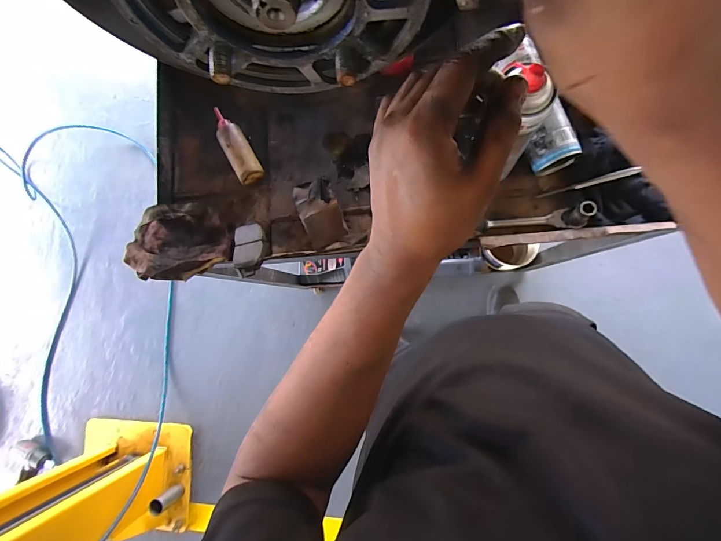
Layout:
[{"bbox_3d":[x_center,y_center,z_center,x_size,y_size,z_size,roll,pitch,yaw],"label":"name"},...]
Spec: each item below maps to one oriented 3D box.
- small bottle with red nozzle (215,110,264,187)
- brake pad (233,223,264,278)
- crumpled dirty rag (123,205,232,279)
[{"bbox_3d":[-0.215,-0.216,0.637,0.041,0.036,0.145,-31,82,6],"label":"small bottle with red nozzle"},{"bbox_3d":[-0.183,-0.035,0.598,0.050,0.010,0.091,-8,68,11],"label":"brake pad"},{"bbox_3d":[-0.310,-0.050,0.633,0.149,0.082,0.134,0,86,9],"label":"crumpled dirty rag"}]

